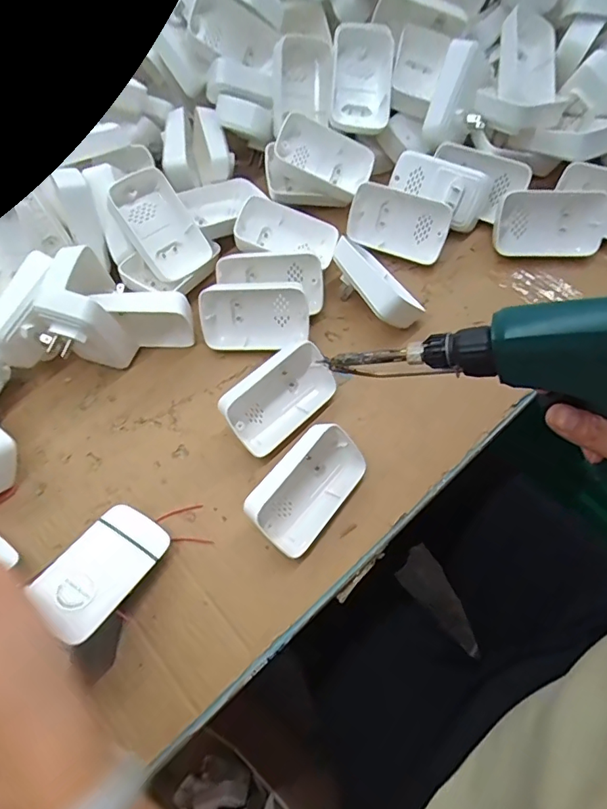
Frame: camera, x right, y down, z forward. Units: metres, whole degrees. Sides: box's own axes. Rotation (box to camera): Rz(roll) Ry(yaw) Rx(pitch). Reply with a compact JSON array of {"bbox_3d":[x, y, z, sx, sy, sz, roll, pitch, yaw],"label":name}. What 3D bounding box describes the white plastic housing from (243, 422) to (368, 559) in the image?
[{"bbox_3d":[0.002,0.067,0.387,0.056,0.042,0.100,35,71,18],"label":"white plastic housing"}]

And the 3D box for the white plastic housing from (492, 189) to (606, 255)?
[{"bbox_3d":[0.229,-0.168,0.474,0.095,0.058,0.025,4,35,7],"label":"white plastic housing"}]

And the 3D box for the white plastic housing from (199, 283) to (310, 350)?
[{"bbox_3d":[-0.044,-0.080,0.455,0.095,0.058,0.025,-1,21,4],"label":"white plastic housing"}]

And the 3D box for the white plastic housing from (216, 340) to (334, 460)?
[{"bbox_3d":[-0.020,-0.004,0.420,0.097,0.049,0.051,-41,69,-15],"label":"white plastic housing"}]

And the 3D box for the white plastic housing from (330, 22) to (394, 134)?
[{"bbox_3d":[0.058,-0.322,0.496,0.060,0.016,0.096,9,101,18],"label":"white plastic housing"}]

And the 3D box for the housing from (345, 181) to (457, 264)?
[{"bbox_3d":[0.091,-0.175,0.490,0.095,0.058,0.024,21,27,17],"label":"housing"}]

